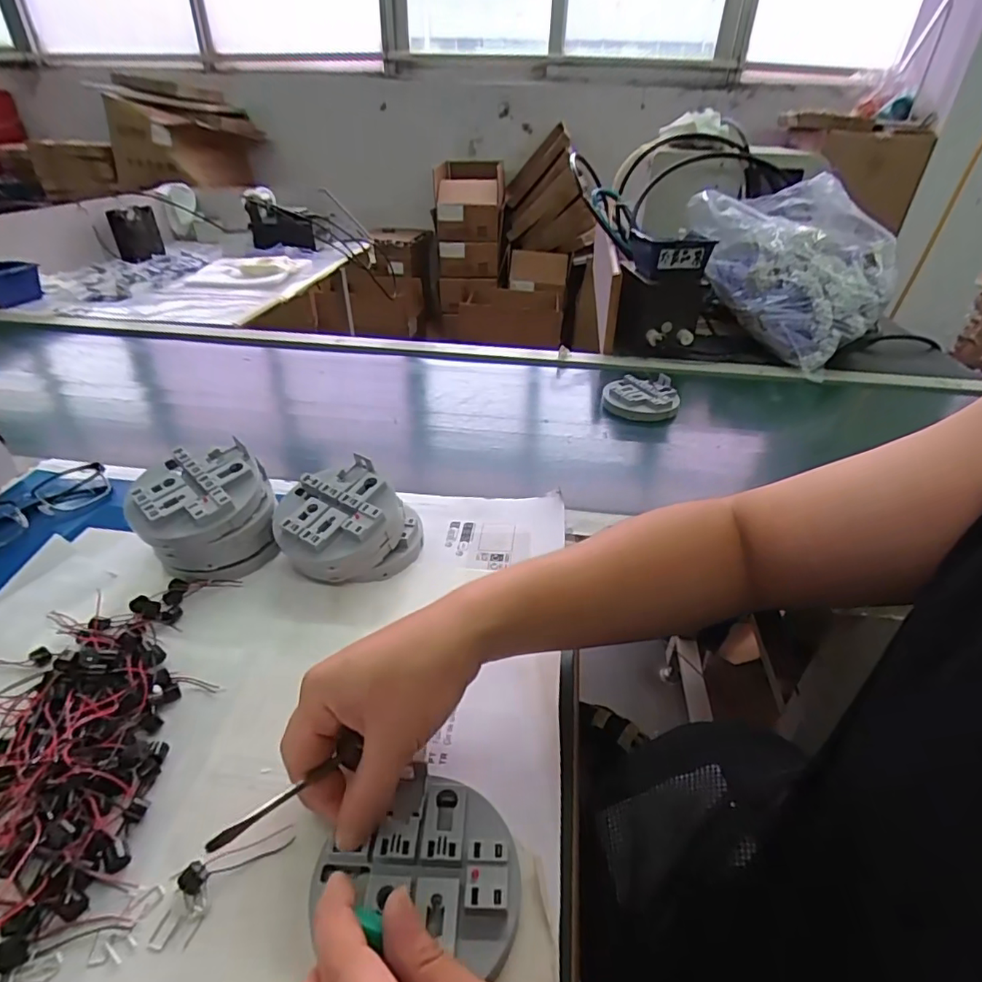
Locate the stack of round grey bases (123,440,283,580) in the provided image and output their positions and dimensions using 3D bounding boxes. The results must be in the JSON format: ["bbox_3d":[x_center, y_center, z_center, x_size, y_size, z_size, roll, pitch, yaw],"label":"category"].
[{"bbox_3d":[-0.242,0.019,0.469,0.107,0.079,0.098,-19,40,-27],"label":"stack of round grey bases"}]

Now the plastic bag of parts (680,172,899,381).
[{"bbox_3d":[0.524,-0.397,0.946,0.276,0.213,0.321,-19,40,-27],"label":"plastic bag of parts"}]

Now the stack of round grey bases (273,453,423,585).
[{"bbox_3d":[-0.123,0.028,0.477,0.119,0.065,0.096,-19,40,-27],"label":"stack of round grey bases"}]

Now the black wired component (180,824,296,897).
[{"bbox_3d":[-0.134,0.193,0.289,0.055,0.012,0.017,-12,37,-20],"label":"black wired component"}]

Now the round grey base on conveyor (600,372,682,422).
[{"bbox_3d":[0.209,-0.134,0.764,0.099,0.020,0.104,1,35,-1],"label":"round grey base on conveyor"}]

